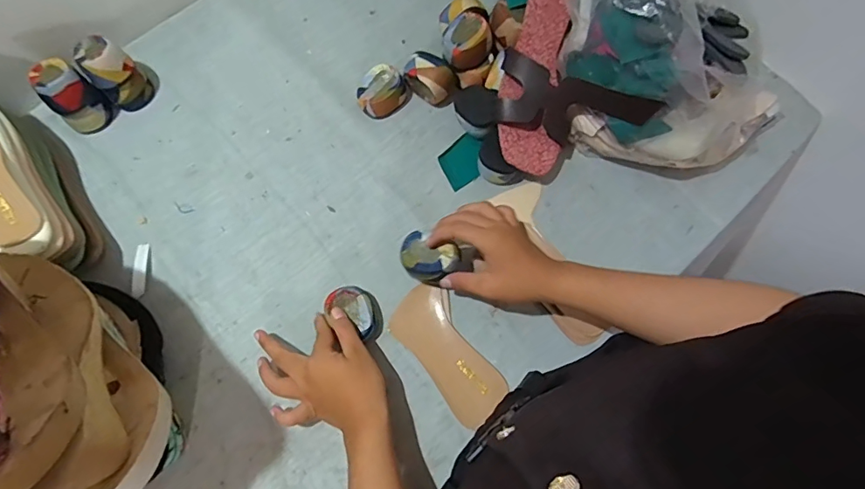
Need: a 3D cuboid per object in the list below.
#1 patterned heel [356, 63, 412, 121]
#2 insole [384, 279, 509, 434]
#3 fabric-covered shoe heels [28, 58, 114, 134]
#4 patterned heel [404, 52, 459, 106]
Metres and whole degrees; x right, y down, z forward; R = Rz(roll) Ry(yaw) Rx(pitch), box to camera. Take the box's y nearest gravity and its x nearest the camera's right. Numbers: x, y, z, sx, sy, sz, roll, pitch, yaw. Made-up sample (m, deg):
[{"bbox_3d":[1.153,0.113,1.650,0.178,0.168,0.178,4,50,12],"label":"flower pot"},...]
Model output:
[{"bbox_3d":[-0.062,-0.190,0.606,0.055,0.037,0.061,28,75,6],"label":"patterned heel"},{"bbox_3d":[0.018,0.117,0.530,0.067,0.018,0.151,-37,78,-12],"label":"insole"},{"bbox_3d":[-0.425,-0.175,0.573,0.061,0.080,0.050,38,76,9],"label":"fabric-covered shoe heels"},{"bbox_3d":[0.000,-0.206,0.607,0.062,0.052,0.042,38,76,9],"label":"patterned heel"}]

